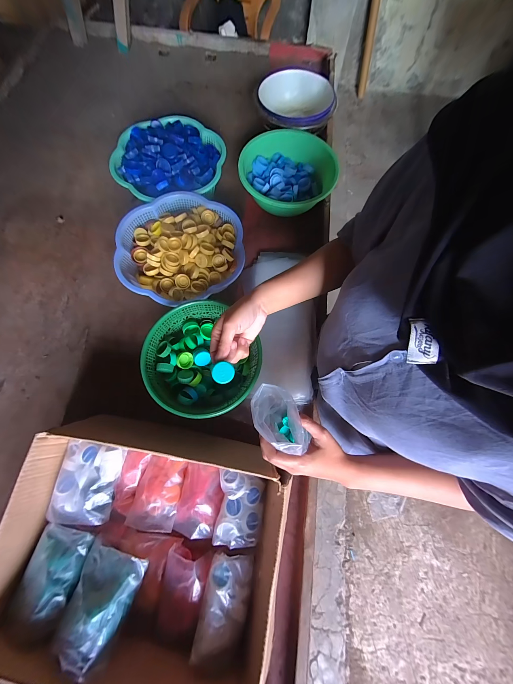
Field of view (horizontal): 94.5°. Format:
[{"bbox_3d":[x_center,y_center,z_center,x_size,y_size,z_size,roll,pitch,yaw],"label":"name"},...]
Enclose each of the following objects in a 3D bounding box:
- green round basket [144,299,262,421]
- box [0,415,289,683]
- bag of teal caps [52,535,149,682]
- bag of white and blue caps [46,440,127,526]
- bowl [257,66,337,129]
[{"bbox_3d":[-0.094,0.033,0.444,0.197,0.081,0.199,-6,71,-3],"label":"green round basket"},{"bbox_3d":[-0.149,0.286,0.354,0.377,0.107,0.282,10,71,3],"label":"box"},{"bbox_3d":[-0.210,0.347,0.319,0.084,0.045,0.106,15,55,8],"label":"bag of teal caps"},{"bbox_3d":[-0.267,0.219,0.379,0.086,0.039,0.113,8,71,2],"label":"bag of white and blue caps"},{"bbox_3d":[0.116,-0.658,0.684,0.208,0.091,0.217,0,71,-1],"label":"bowl"}]

